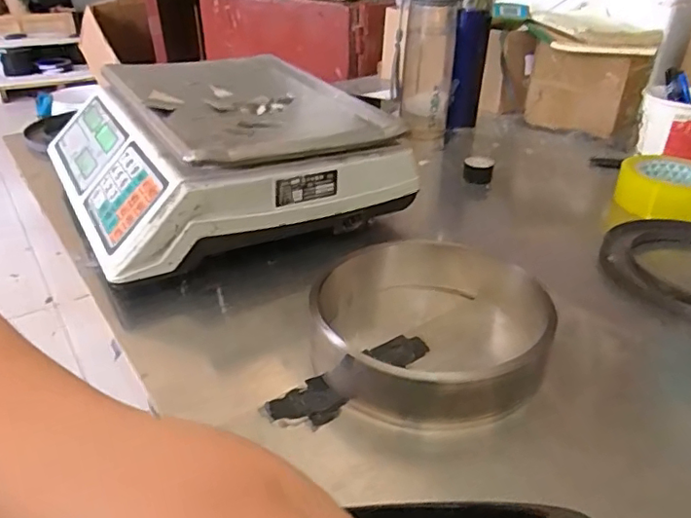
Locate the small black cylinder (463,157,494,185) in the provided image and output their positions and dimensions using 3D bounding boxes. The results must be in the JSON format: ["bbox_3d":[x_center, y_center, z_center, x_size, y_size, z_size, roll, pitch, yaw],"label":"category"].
[{"bbox_3d":[0.175,-0.117,0.726,0.037,0.025,0.033,10,32,15],"label":"small black cylinder"}]

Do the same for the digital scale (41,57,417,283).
[{"bbox_3d":[-0.142,-0.136,0.612,0.309,0.096,0.319,-17,36,-28],"label":"digital scale"}]

